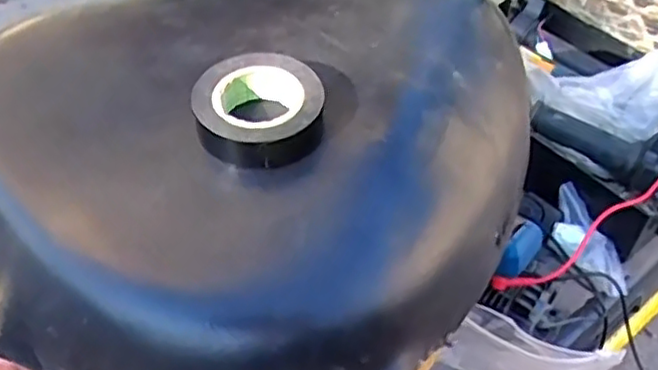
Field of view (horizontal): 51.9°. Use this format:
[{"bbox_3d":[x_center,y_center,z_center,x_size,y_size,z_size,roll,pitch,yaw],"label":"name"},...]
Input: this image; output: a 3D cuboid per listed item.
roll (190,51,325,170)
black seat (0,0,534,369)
[{"bbox_3d":[-0.030,-0.033,0.294,0.054,0.022,0.054,-1,46,1],"label":"roll"},{"bbox_3d":[-0.033,-0.027,0.333,0.234,0.077,0.277,25,49,24],"label":"black seat"}]

